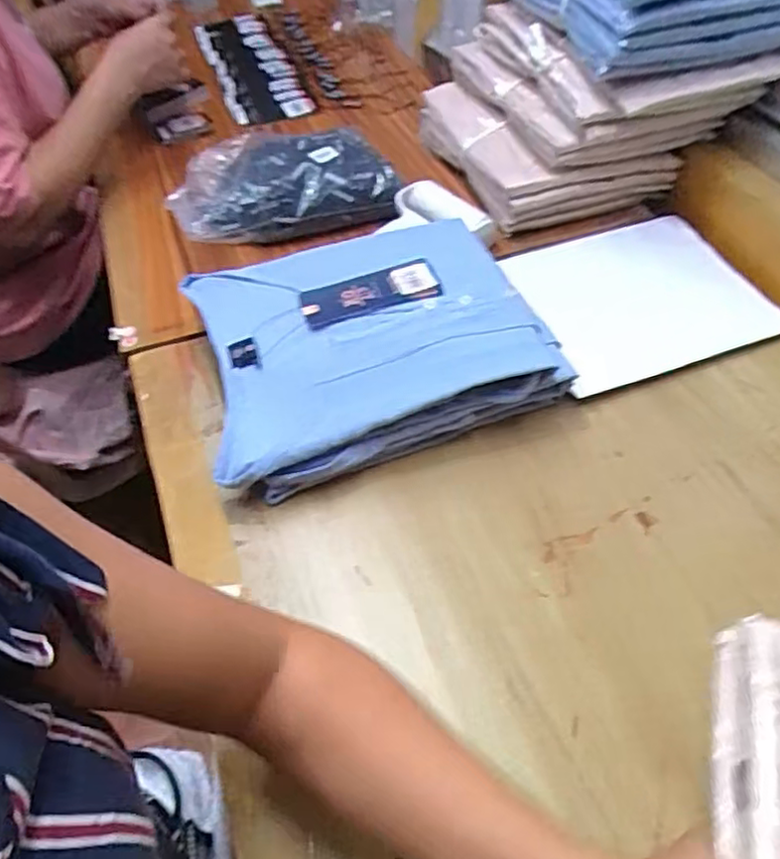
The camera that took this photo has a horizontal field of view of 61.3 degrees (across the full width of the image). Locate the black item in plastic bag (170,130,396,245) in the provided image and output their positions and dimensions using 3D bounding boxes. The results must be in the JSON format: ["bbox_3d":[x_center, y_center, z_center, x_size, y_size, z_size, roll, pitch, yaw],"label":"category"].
[{"bbox_3d":[-0.125,-0.284,0.762,0.241,0.071,0.147,-12,52,-9],"label":"black item in plastic bag"}]

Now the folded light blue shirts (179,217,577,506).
[{"bbox_3d":[-0.014,-0.076,0.576,0.290,0.063,0.221,-18,60,-5],"label":"folded light blue shirts"}]

